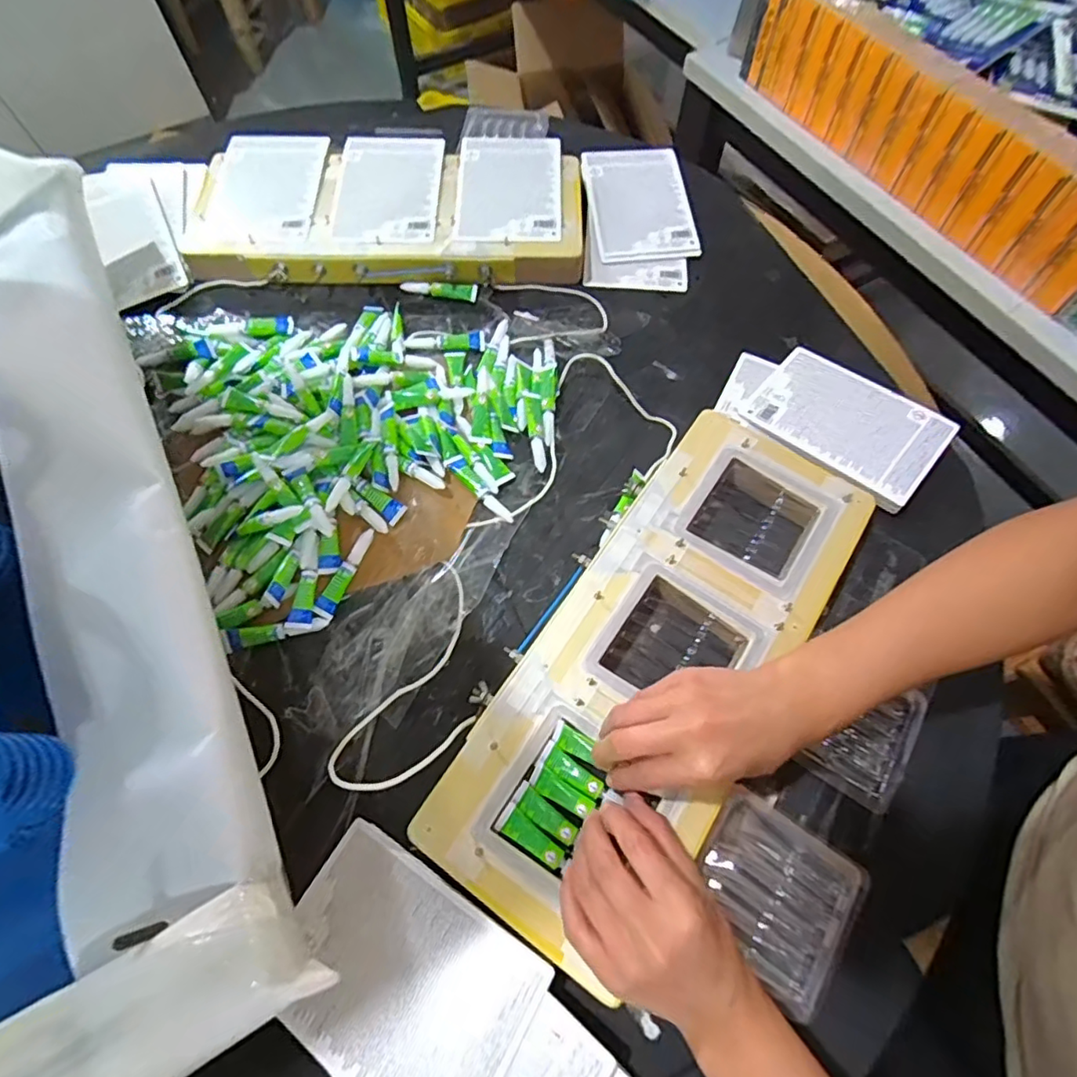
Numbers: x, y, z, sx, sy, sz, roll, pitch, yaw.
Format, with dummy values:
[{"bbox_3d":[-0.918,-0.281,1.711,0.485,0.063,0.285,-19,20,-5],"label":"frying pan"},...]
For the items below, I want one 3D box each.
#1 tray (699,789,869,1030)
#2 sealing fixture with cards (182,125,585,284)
[{"bbox_3d":[0.160,0.242,0.397,0.102,0.014,0.097,33,69,14],"label":"tray"},{"bbox_3d":[-0.167,-0.385,0.666,0.433,0.046,0.220,-1,65,0],"label":"sealing fixture with cards"}]

